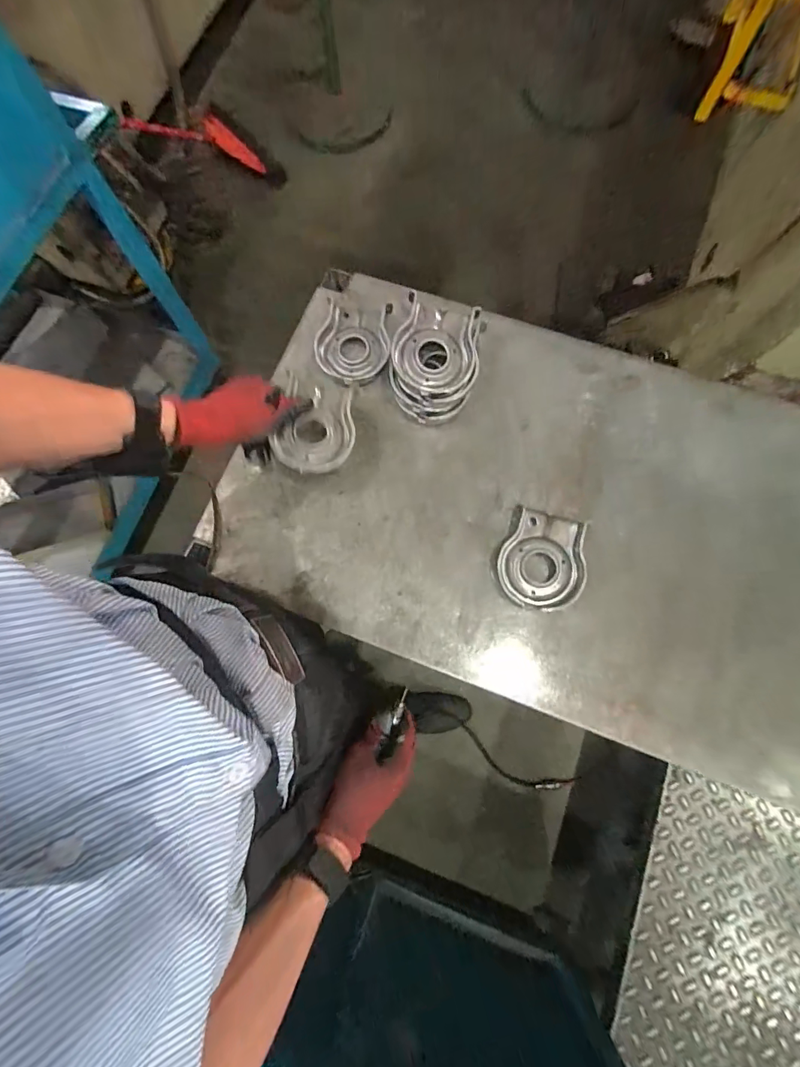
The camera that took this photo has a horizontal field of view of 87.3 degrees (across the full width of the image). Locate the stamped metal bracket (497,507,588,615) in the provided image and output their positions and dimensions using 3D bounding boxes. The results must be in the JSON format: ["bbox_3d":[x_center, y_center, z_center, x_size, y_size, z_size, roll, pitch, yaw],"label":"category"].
[{"bbox_3d":[0.175,0.032,0.514,0.096,0.021,0.121,19,77,5],"label":"stamped metal bracket"}]

